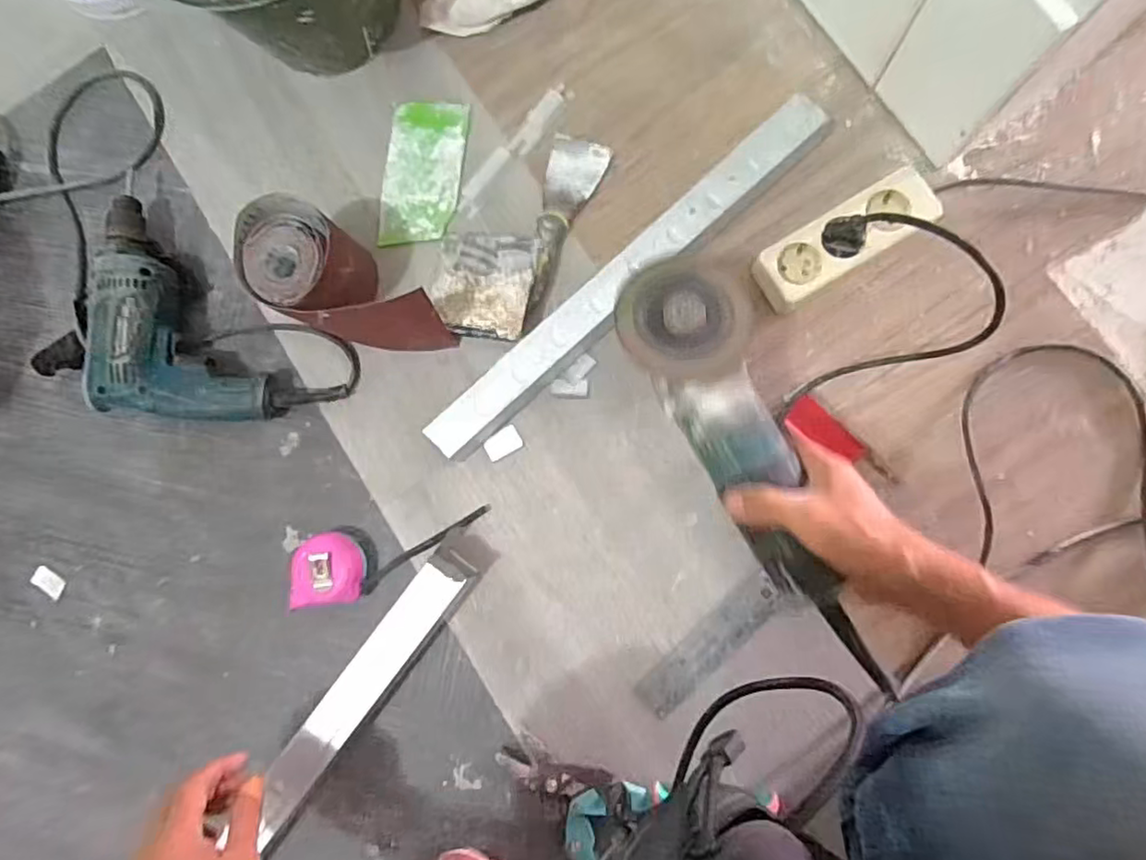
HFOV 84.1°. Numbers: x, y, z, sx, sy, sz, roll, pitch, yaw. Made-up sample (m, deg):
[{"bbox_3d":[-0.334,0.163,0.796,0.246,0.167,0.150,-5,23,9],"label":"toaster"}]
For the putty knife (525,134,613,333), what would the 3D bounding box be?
[{"bbox_3d":[-0.016,-0.193,0.614,0.056,0.022,0.192,15,87,7],"label":"putty knife"}]

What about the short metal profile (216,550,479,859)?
[{"bbox_3d":[-0.254,0.317,0.560,0.042,0.045,0.492,37,86,8],"label":"short metal profile"}]

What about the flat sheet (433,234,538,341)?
[{"bbox_3d":[-0.088,-0.141,0.614,0.104,0.004,0.101,9,82,21],"label":"flat sheet"}]

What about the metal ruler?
[{"bbox_3d":[0.123,0.192,0.574,0.155,0.005,0.034,-44,76,-1],"label":"metal ruler"}]

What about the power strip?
[{"bbox_3d":[0.243,-0.168,0.570,0.158,0.045,0.058,-32,83,3],"label":"power strip"}]

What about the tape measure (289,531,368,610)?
[{"bbox_3d":[-0.231,0.131,0.602,0.065,0.033,0.066,-4,85,6],"label":"tape measure"}]

